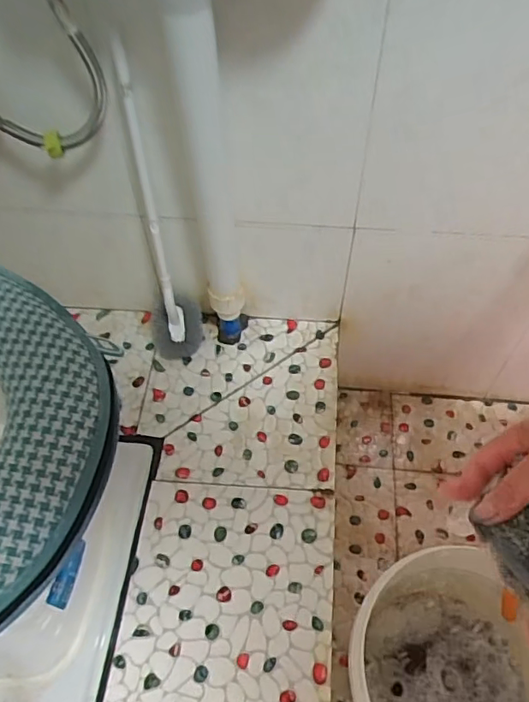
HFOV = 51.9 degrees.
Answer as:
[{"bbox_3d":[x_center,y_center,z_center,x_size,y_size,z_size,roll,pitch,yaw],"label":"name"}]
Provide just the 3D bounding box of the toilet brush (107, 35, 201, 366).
[{"bbox_3d":[-0.156,-0.161,0.733,0.085,0.445,0.093,-18,56,-11],"label":"toilet brush"}]

